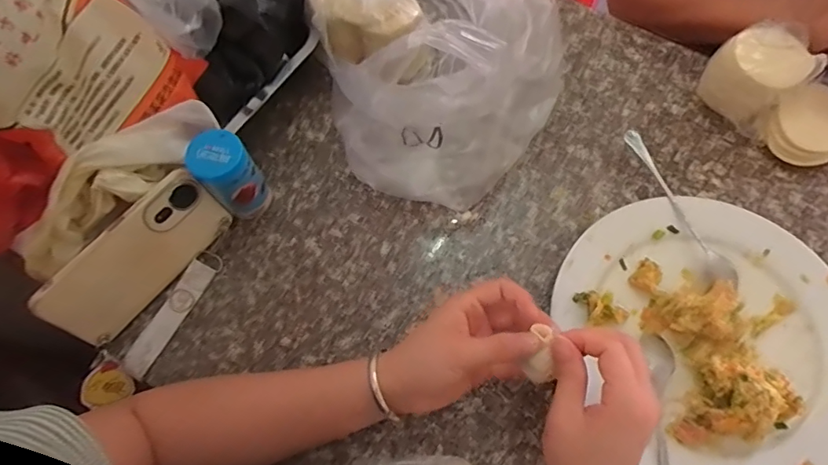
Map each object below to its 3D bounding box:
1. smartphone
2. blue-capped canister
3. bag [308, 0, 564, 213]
[{"bbox_3d":[-0.246,0.025,0.449,0.009,0.078,0.165,32,72,37],"label":"smartphone"},{"bbox_3d":[-0.171,-0.052,0.470,0.049,0.093,0.045,-39,71,-13],"label":"blue-capped canister"},{"bbox_3d":[0.020,-0.205,0.477,0.221,0.176,0.318,-11,67,-2],"label":"bag"}]

